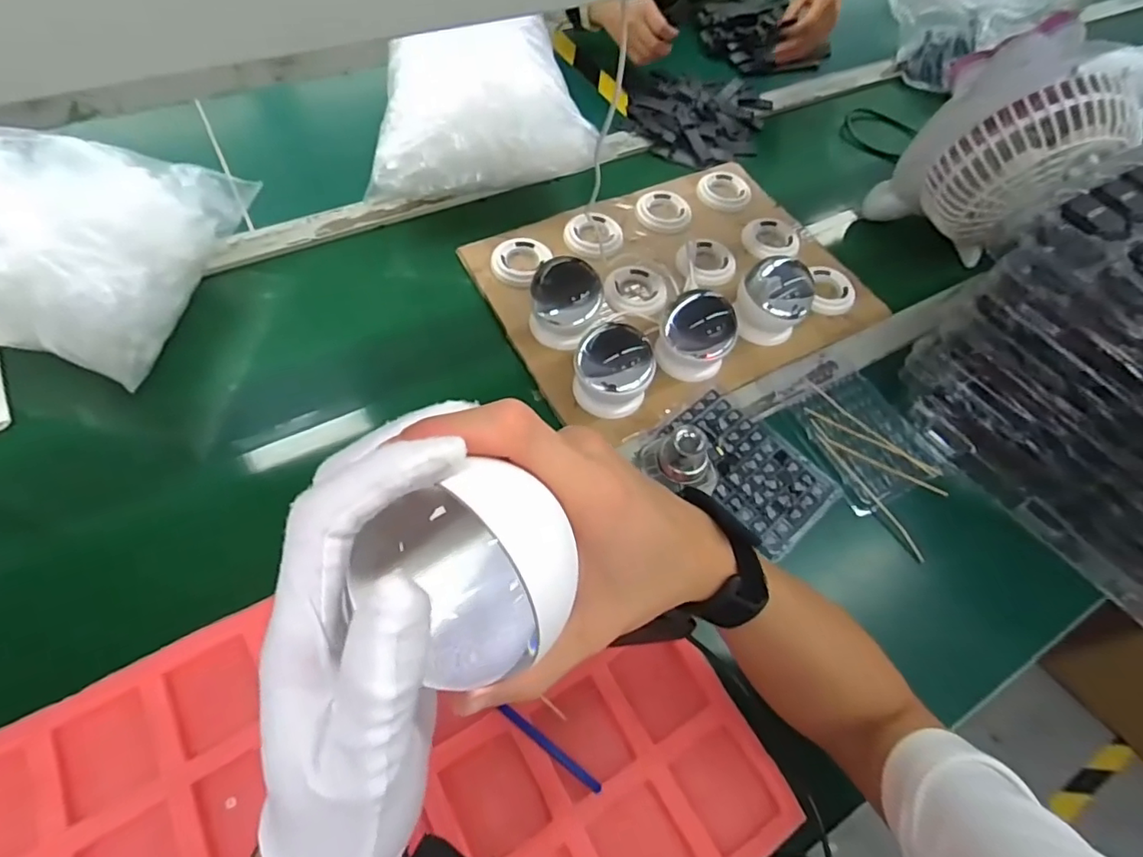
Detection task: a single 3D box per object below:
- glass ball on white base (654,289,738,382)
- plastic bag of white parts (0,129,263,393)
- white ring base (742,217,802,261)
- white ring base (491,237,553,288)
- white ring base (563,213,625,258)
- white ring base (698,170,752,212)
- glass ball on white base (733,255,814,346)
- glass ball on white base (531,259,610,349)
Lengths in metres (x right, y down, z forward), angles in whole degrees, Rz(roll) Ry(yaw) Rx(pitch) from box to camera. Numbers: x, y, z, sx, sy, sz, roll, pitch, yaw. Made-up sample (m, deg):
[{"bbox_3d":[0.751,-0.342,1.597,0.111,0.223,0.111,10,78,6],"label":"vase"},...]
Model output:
[{"bbox_3d":[0.127,-0.095,0.588,0.073,0.075,0.061,22,59,8],"label":"glass ball on white base"},{"bbox_3d":[-0.498,-0.189,0.544,0.260,0.164,0.240,11,58,2],"label":"plastic bag of white parts"},{"bbox_3d":[0.256,-0.242,0.730,0.074,0.014,0.067,-17,61,-15],"label":"white ring base"},{"bbox_3d":[-0.062,-0.198,0.671,0.060,0.013,0.073,26,60,11],"label":"white ring base"},{"bbox_3d":[0.026,-0.236,0.701,0.072,0.014,0.075,9,58,1],"label":"white ring base"},{"bbox_3d":[0.208,-0.317,0.767,0.070,0.011,0.072,2,58,-4],"label":"white ring base"},{"bbox_3d":[0.219,-0.143,0.617,0.073,0.092,0.074,2,58,-4],"label":"glass ball on white base"},{"bbox_3d":[-0.005,-0.130,0.603,0.075,0.069,0.085,-4,59,-7],"label":"glass ball on white base"}]

